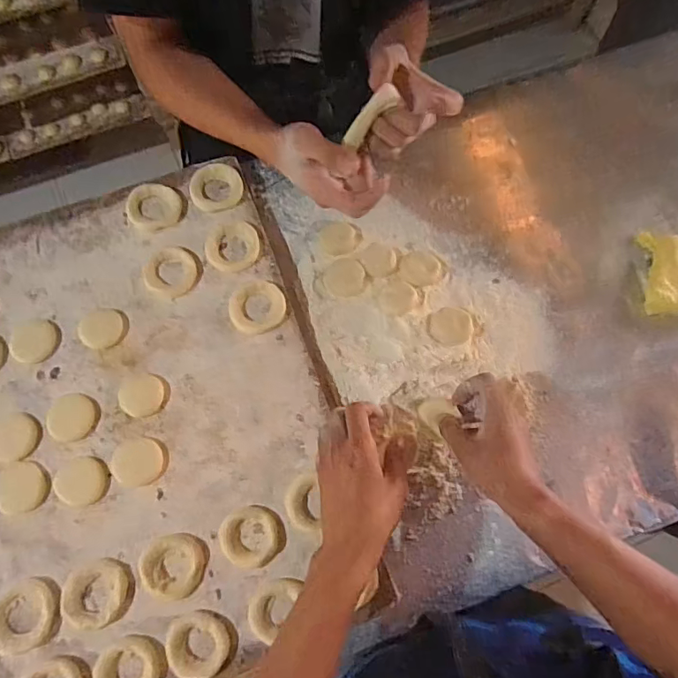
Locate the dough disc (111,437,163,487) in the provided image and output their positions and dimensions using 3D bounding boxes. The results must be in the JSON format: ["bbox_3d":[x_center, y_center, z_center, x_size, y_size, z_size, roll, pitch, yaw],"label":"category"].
[{"bbox_3d":[-0.232,0.142,0.581,0.056,0.004,0.053,-5,73,-2],"label":"dough disc"}]

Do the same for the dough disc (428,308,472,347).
[{"bbox_3d":[0.141,-0.016,0.633,0.054,0.009,0.052,0,73,0],"label":"dough disc"}]

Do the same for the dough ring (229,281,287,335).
[{"bbox_3d":[-0.102,-0.042,0.628,0.069,0.009,0.068,0,73,0],"label":"dough ring"}]

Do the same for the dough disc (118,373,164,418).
[{"bbox_3d":[-0.234,0.067,0.599,0.052,0.009,0.049,0,73,0],"label":"dough disc"}]

